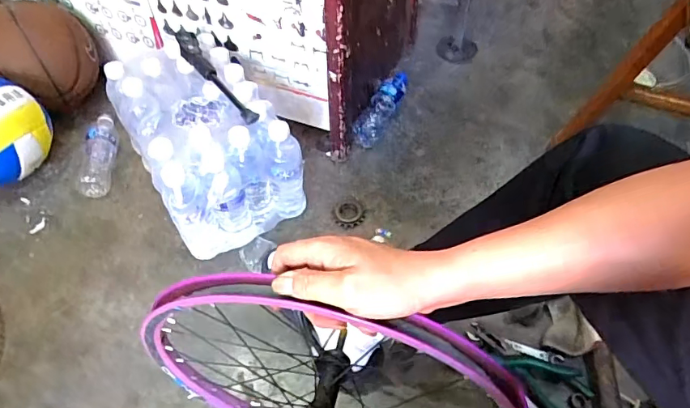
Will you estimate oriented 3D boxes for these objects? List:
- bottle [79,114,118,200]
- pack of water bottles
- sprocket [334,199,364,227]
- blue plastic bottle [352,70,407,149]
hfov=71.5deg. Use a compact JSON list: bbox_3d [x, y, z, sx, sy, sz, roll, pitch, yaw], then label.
[{"bbox_3d":[-0.522,-0.112,1.009,0.070,0.066,0.212,-8,53,-6],"label":"bottle"},{"bbox_3d":[-0.260,-0.120,0.916,0.242,0.221,0.355,-27,57,-19],"label":"pack of water bottles"},{"bbox_3d":[0.007,0.017,0.940,0.058,0.007,0.066,-7,52,-5],"label":"sprocket"},{"bbox_3d":[0.092,-0.229,1.100,0.058,0.067,0.245,25,56,18],"label":"blue plastic bottle"}]

